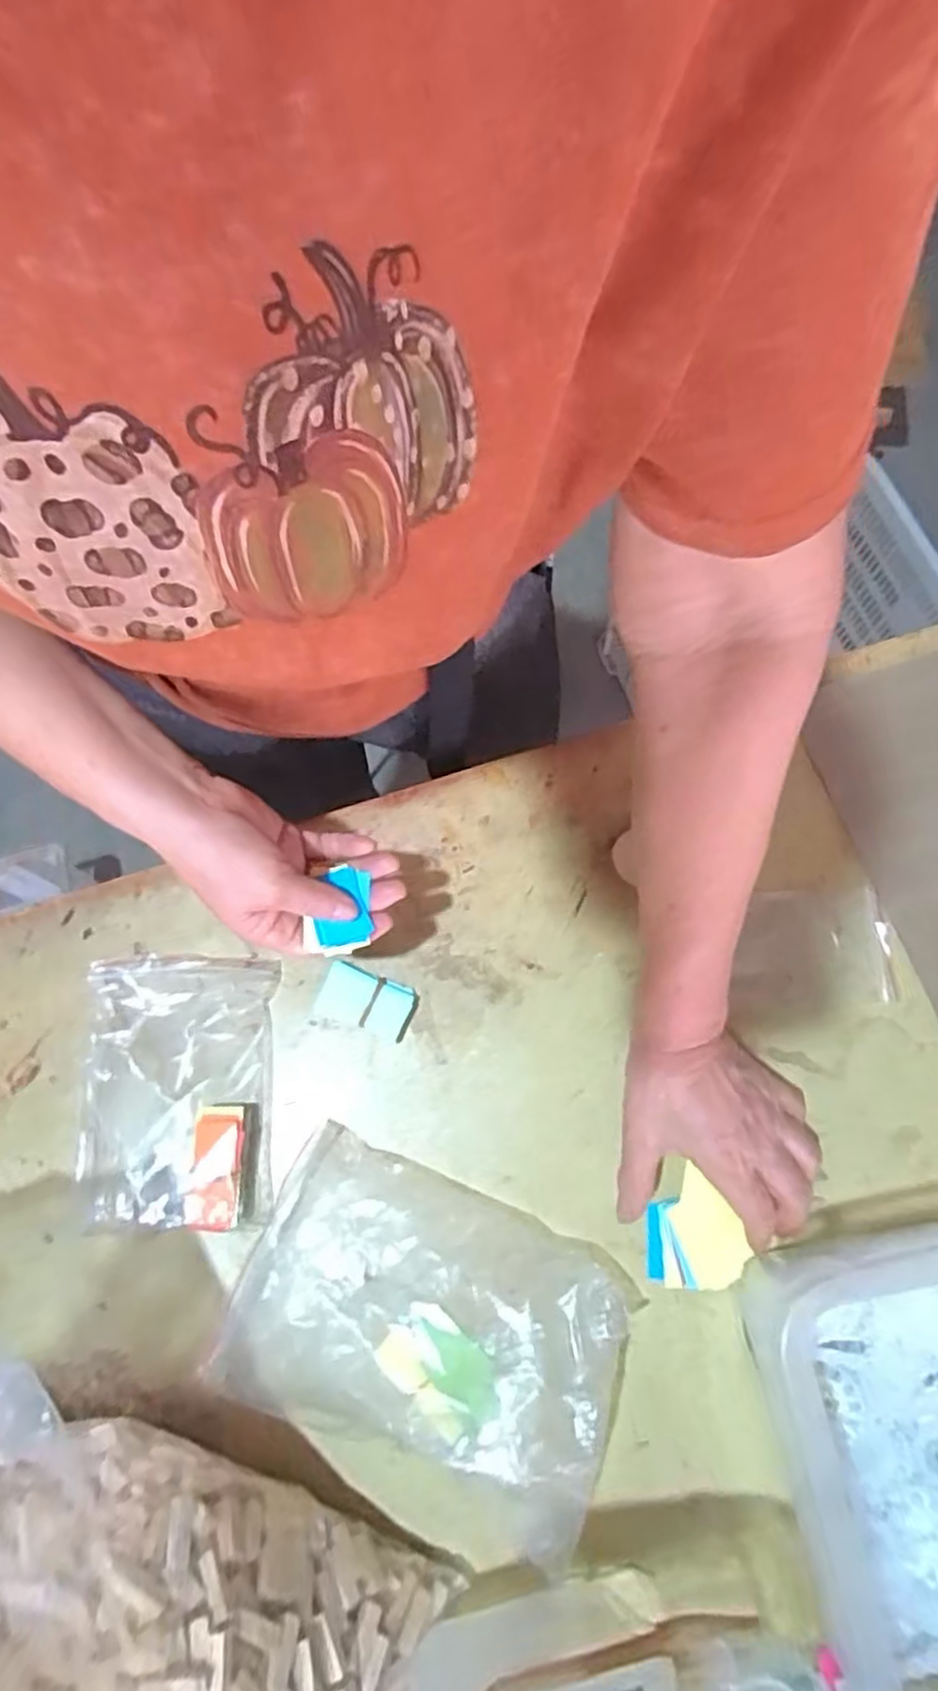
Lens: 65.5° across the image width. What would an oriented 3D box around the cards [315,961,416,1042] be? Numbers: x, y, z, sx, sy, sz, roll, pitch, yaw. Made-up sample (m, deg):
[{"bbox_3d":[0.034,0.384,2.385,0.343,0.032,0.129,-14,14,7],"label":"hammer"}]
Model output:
[{"bbox_3d":[-0.070,0.106,0.496,0.064,0.010,0.036,18,75,7],"label":"cards"}]

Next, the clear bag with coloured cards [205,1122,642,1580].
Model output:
[{"bbox_3d":[-0.024,0.281,0.425,0.222,0.046,0.149,22,72,9],"label":"clear bag with coloured cards"}]

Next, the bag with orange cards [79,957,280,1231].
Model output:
[{"bbox_3d":[-0.193,0.157,0.477,0.124,0.030,0.169,-5,73,0],"label":"bag with orange cards"}]

